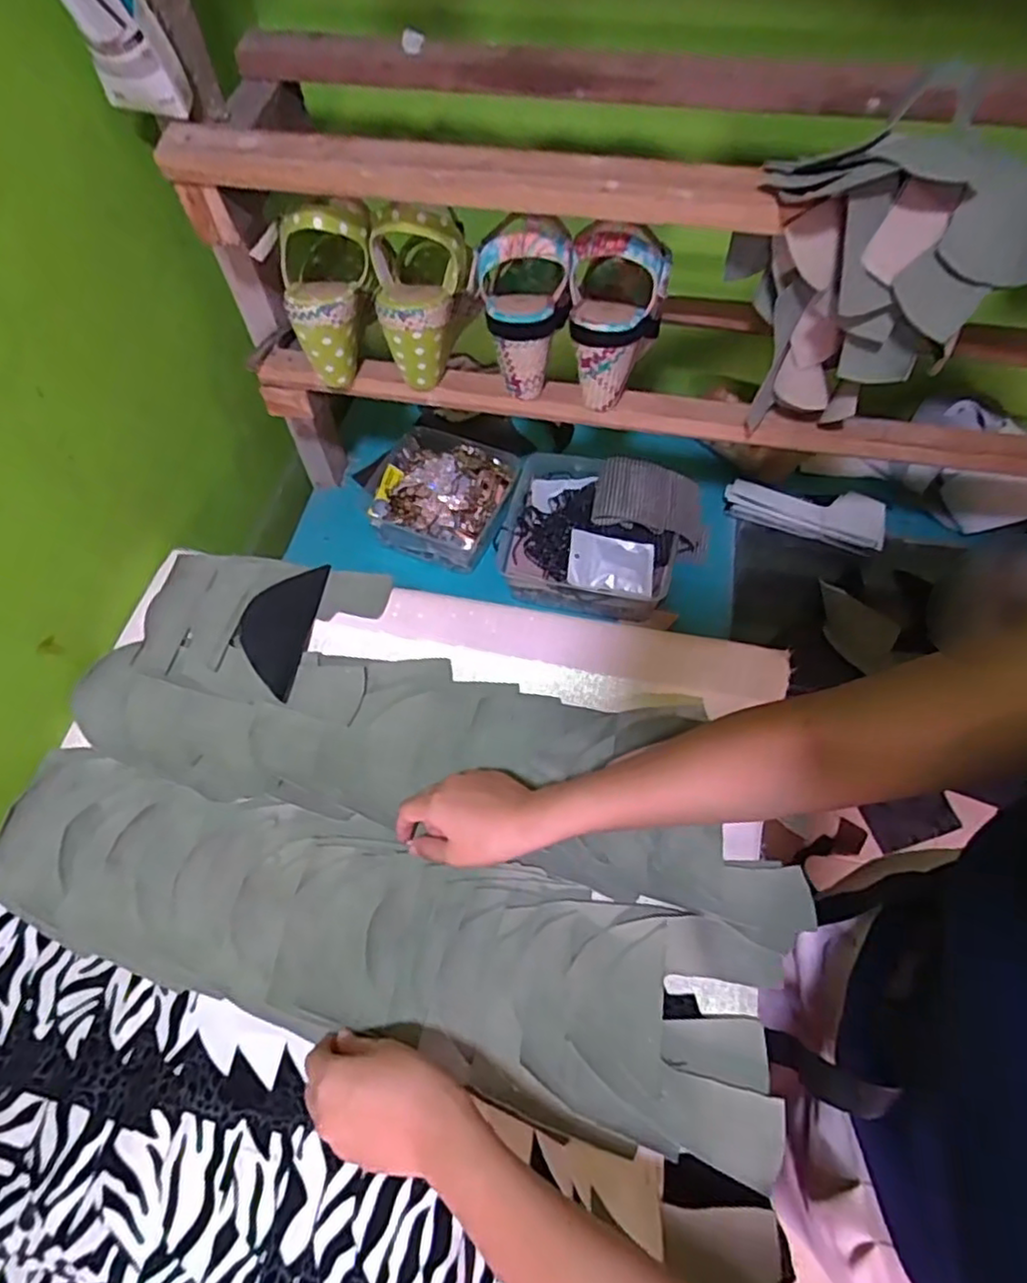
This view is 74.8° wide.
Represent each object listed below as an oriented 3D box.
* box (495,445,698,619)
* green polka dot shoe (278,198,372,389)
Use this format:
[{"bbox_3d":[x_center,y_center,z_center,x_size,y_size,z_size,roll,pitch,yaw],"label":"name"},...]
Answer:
[{"bbox_3d":[0.101,-0.136,0.794,0.232,0.071,0.195,11,62,6],"label":"box"},{"bbox_3d":[-0.177,-0.304,0.594,0.096,0.150,0.076,15,32,9],"label":"green polka dot shoe"}]

